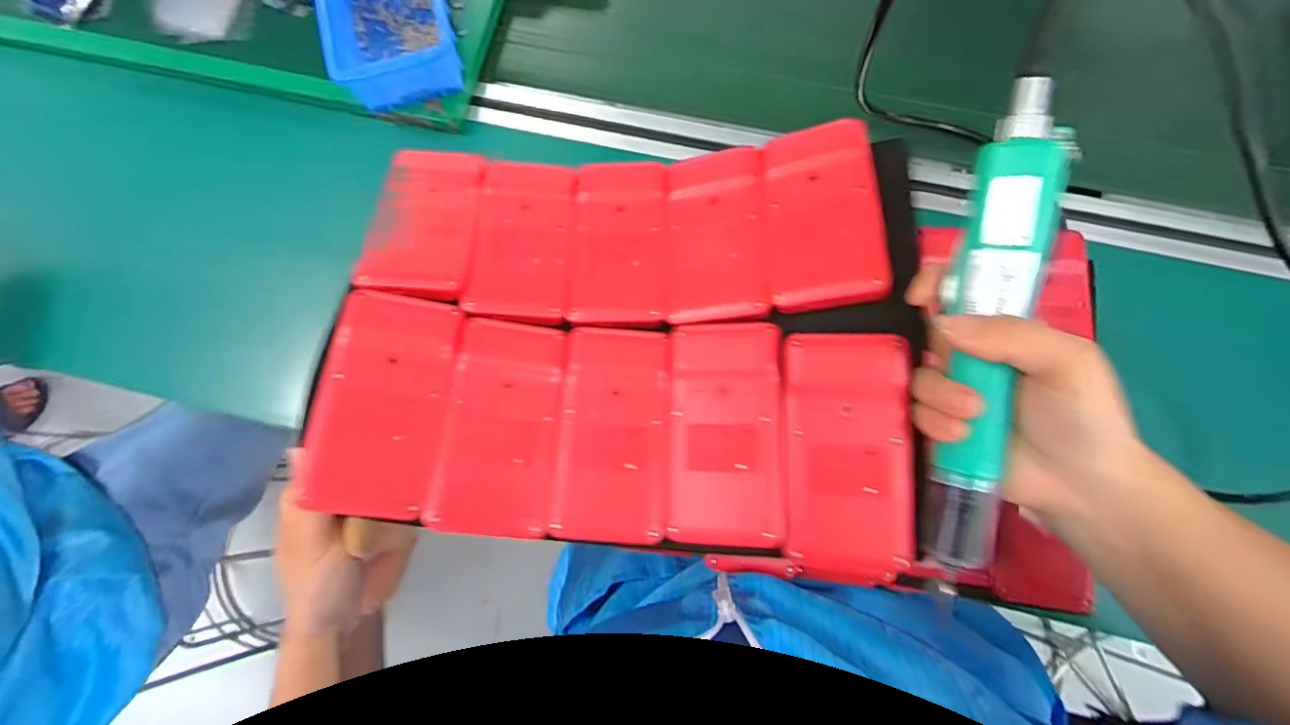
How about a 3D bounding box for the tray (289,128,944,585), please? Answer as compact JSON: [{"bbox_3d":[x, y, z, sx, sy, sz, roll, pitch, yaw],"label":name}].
[{"bbox_3d":[-0.011,-0.023,0.315,0.322,0.050,0.251,4,78,3],"label":"tray"}]

